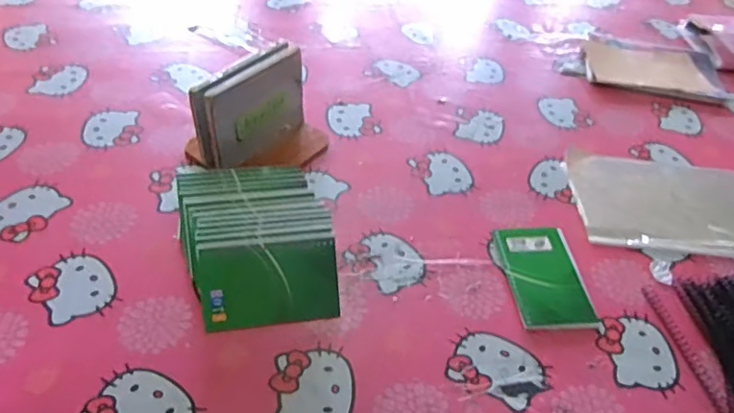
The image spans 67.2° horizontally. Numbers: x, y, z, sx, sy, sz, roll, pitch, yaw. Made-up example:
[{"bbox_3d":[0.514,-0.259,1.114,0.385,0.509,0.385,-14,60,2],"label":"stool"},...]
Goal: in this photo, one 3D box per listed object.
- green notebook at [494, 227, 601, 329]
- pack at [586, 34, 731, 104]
[{"bbox_3d":[0.194,0.073,0.604,0.081,0.006,0.133,-1,46,-6],"label":"green notebook"},{"bbox_3d":[0.485,-0.235,0.936,0.224,0.011,0.159,13,46,7],"label":"pack"}]

